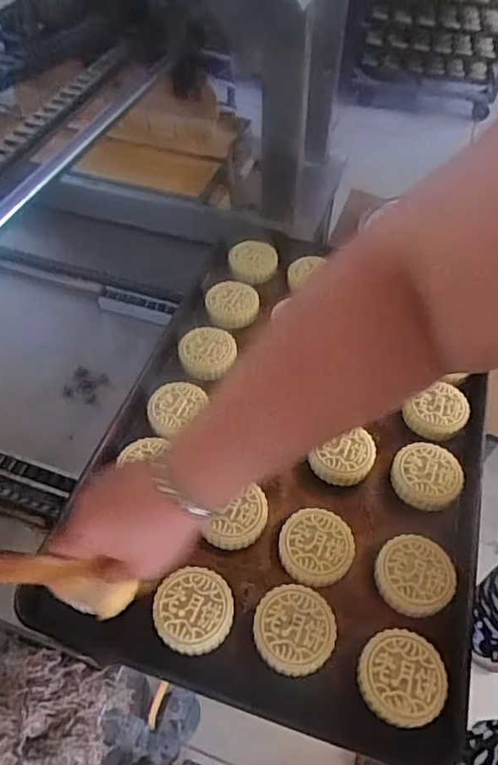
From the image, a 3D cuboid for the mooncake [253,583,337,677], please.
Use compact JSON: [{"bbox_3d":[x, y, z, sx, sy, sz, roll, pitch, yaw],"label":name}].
[{"bbox_3d":[0.040,0.219,0.473,0.069,0.021,0.069,0,52,0],"label":"mooncake"}]

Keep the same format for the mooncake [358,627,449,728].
[{"bbox_3d":[0.129,0.249,0.449,0.069,0.018,0.070,0,52,0],"label":"mooncake"}]

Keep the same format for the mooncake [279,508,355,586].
[{"bbox_3d":[0.066,0.162,0.518,0.070,0.024,0.068,0,52,0],"label":"mooncake"}]

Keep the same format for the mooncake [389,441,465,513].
[{"bbox_3d":[0.190,0.100,0.567,0.069,0.024,0.070,0,52,0],"label":"mooncake"}]

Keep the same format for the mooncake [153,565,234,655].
[{"bbox_3d":[-0.050,0.206,0.481,0.069,0.021,0.070,-2,52,-2],"label":"mooncake"}]

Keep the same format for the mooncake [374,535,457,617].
[{"bbox_3d":[0.157,0.181,0.501,0.068,0.021,0.069,0,52,0],"label":"mooncake"}]

